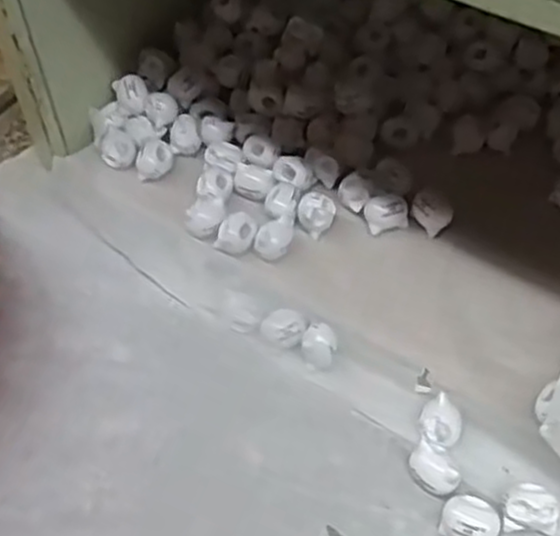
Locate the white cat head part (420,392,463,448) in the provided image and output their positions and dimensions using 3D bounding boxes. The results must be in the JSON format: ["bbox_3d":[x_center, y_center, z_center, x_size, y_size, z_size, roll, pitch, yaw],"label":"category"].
[{"bbox_3d":[0.081,0.079,0.381,0.020,0.014,0.025,19,54,14],"label":"white cat head part"}]

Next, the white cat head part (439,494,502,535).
[{"bbox_3d":[0.090,0.119,0.357,0.026,0.018,0.021,19,54,14],"label":"white cat head part"}]

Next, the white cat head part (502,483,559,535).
[{"bbox_3d":[0.118,0.114,0.358,0.025,0.018,0.019,6,52,5],"label":"white cat head part"}]

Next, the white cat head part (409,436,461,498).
[{"bbox_3d":[0.075,0.099,0.369,0.026,0.019,0.017,34,59,24],"label":"white cat head part"}]

